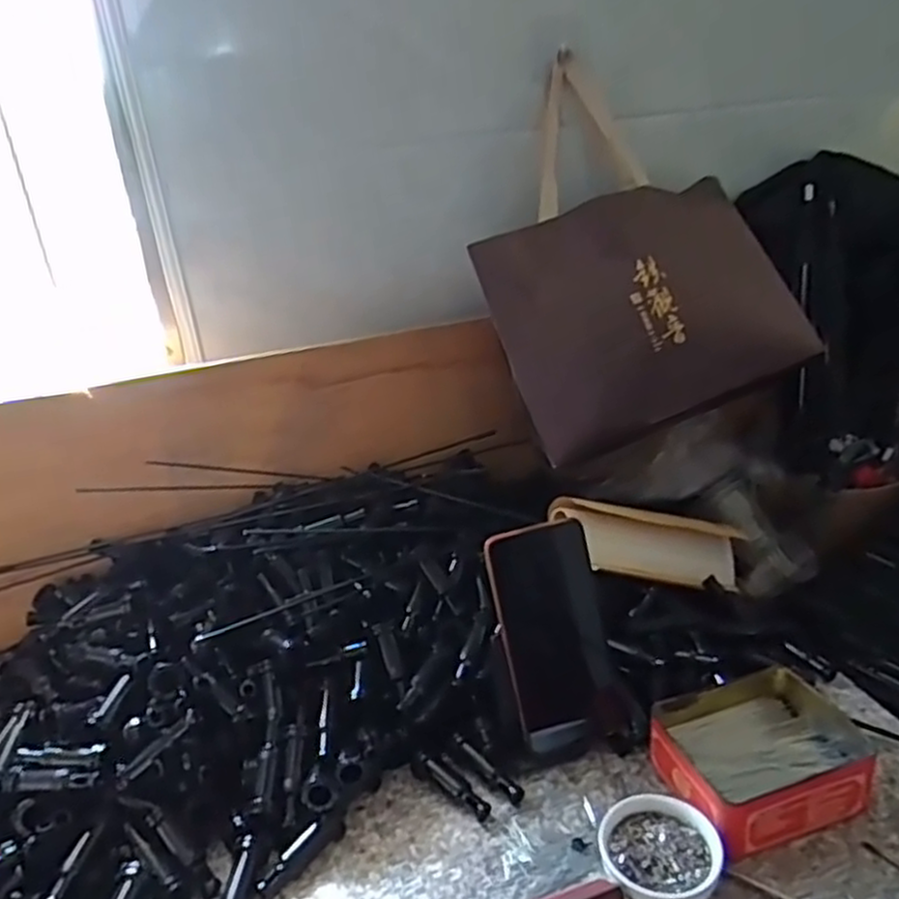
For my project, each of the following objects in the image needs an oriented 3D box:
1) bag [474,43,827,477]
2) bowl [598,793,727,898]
[{"bbox_3d":[0.150,-0.196,0.700,0.266,0.349,0.064,-22,-7,-6],"label":"bag"},{"bbox_3d":[0.132,0.255,0.472,0.070,0.028,0.072,-5,23,2],"label":"bowl"}]

